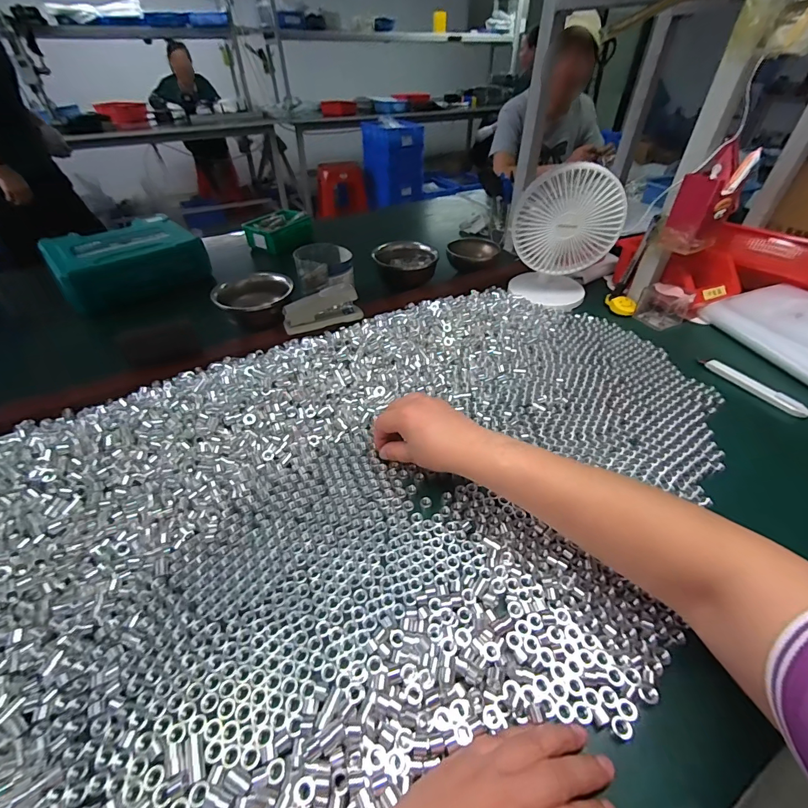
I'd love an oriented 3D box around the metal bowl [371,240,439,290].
[{"bbox_3d":[0.003,-0.276,0.772,0.119,0.052,0.119,0,42,0],"label":"metal bowl"}]

